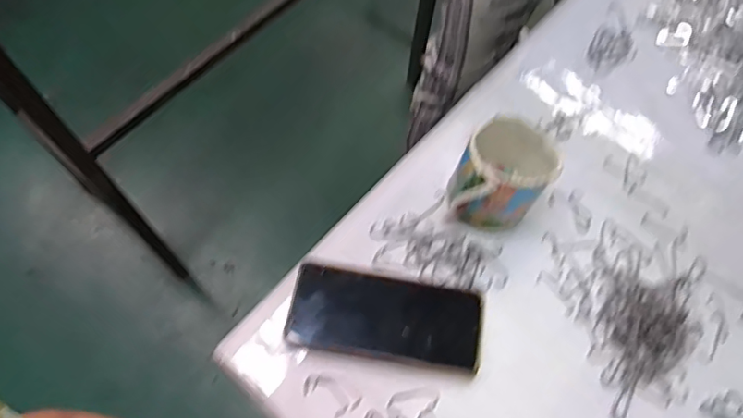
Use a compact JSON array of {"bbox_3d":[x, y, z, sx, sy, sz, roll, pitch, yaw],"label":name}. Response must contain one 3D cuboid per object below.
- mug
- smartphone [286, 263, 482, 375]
[{"bbox_3d":[0.122,-0.028,0.505,0.081,0.077,0.092,33,67,16],"label":"mug"},{"bbox_3d":[0.013,0.095,0.478,0.167,0.013,0.072,8,63,4],"label":"smartphone"}]

